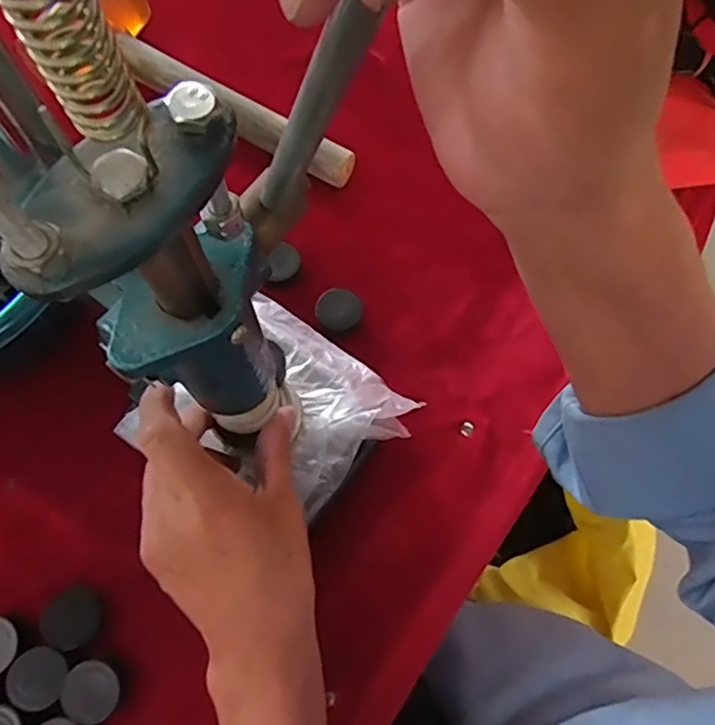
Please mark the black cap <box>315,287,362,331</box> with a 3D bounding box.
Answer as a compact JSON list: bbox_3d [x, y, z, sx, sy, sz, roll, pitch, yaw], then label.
[{"bbox_3d":[-0.013,-0.037,0.432,0.031,0.017,0.028,-12,70,-4],"label":"black cap"}]

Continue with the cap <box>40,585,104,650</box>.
[{"bbox_3d":[-0.168,0.150,0.352,0.032,0.006,0.032,0,69,0],"label":"cap"}]

